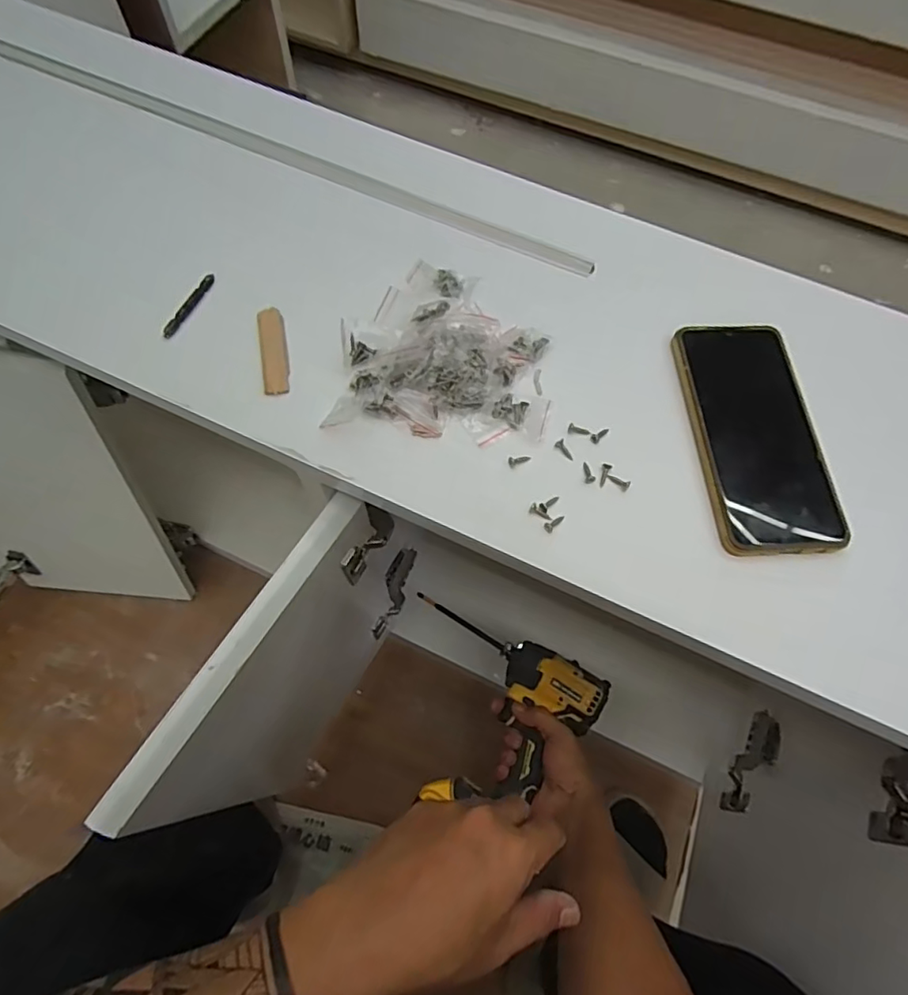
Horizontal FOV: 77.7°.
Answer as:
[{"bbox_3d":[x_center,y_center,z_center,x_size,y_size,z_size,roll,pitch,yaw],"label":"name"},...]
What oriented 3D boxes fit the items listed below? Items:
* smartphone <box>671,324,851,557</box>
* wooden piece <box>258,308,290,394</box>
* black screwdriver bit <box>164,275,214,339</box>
[{"bbox_3d":[0.205,-0.045,0.384,0.082,0.008,0.172,-1,65,-3],"label":"smartphone"},{"bbox_3d":[-0.128,-0.105,0.401,0.018,0.005,0.072,-10,66,-7],"label":"wooden piece"},{"bbox_3d":[-0.194,-0.141,0.413,0.006,0.007,0.059,21,66,7],"label":"black screwdriver bit"}]

